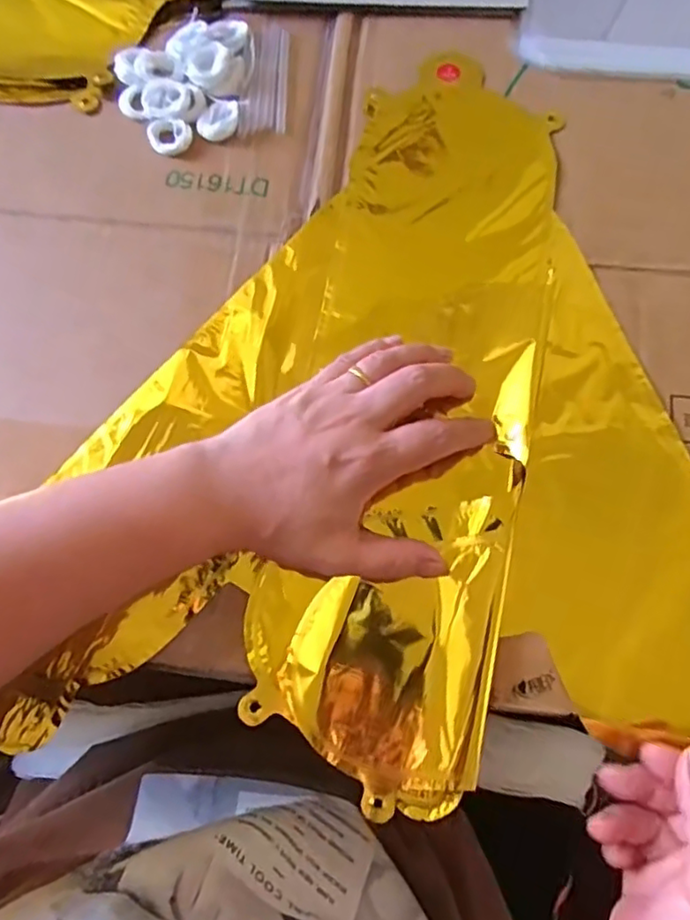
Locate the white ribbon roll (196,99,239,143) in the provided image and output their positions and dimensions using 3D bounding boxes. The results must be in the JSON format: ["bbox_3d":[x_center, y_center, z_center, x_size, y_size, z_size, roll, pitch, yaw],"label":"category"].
[{"bbox_3d":[-0.078,-0.214,0.391,0.022,0.004,0.031,31,78,9],"label":"white ribbon roll"}]

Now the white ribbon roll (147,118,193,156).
[{"bbox_3d":[-0.108,-0.200,0.387,0.026,0.008,0.023,-6,75,0],"label":"white ribbon roll"}]

